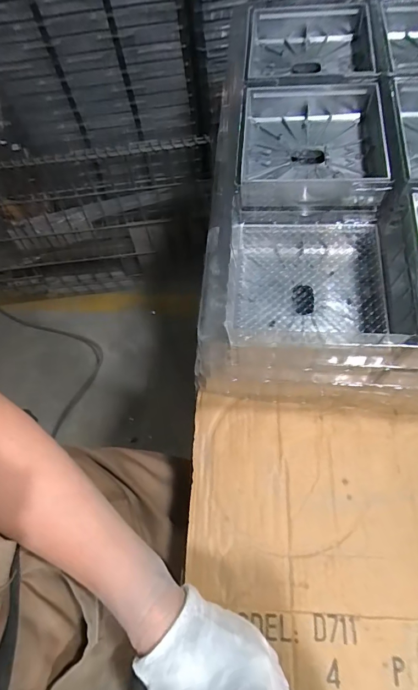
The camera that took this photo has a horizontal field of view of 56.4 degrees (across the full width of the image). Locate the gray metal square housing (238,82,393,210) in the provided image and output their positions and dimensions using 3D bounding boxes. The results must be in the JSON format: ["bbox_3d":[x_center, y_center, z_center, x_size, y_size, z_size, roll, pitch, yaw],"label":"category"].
[{"bbox_3d":[0.102,-0.204,0.397,0.139,0.040,0.152,3,67,7],"label":"gray metal square housing"}]

